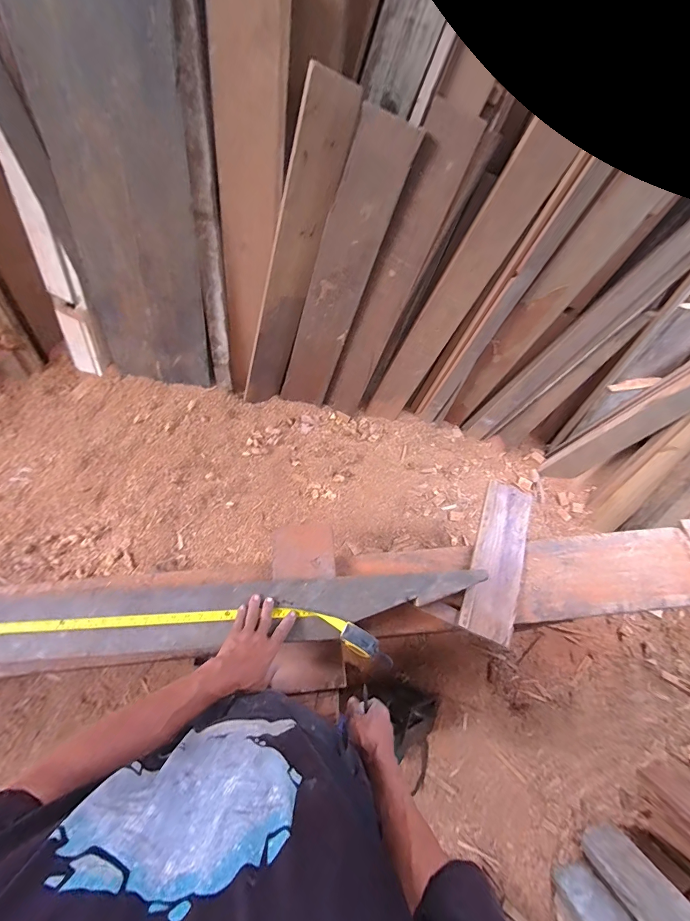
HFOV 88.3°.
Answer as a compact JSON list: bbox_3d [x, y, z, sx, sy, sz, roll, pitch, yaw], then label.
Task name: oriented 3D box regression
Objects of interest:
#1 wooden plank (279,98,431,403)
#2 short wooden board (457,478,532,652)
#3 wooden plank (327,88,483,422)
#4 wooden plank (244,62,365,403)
[{"bbox_3d":[-0.024,-0.426,0.921,0.137,0.705,0.021,15,47,-13],"label":"wooden plank"},{"bbox_3d":[0.373,0.220,0.853,0.117,0.015,0.395,22,57,8],"label":"short wooden board"},{"bbox_3d":[0.101,-0.422,0.935,0.110,0.744,0.038,13,46,-13],"label":"wooden plank"},{"bbox_3d":[-0.142,-0.451,0.906,0.108,0.754,0.018,4,49,-24],"label":"wooden plank"}]

